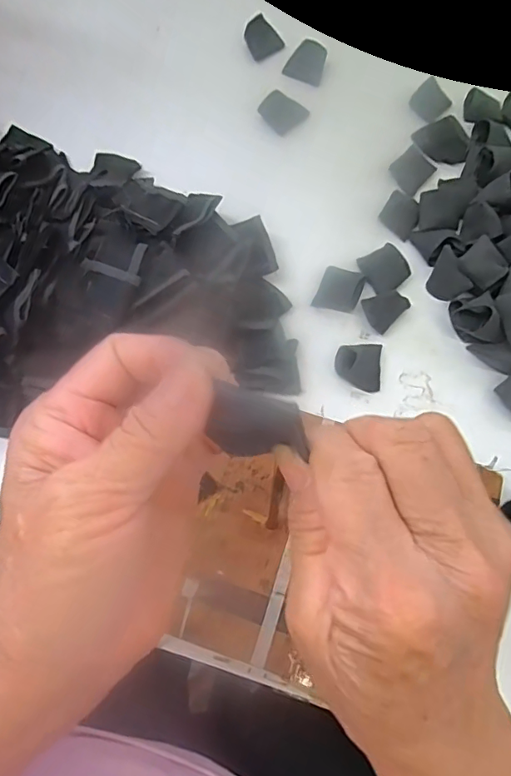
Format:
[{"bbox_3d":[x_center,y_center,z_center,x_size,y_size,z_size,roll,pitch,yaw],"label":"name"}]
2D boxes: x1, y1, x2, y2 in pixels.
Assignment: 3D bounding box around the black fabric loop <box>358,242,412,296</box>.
[{"bbox_3d":[0.113,-0.103,0.437,0.034,0.015,0.038,-28,72,-11],"label":"black fabric loop"}]

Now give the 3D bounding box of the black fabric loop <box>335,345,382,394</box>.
[{"bbox_3d":[0.085,-0.018,0.411,0.036,0.007,0.039,7,69,2],"label":"black fabric loop"}]

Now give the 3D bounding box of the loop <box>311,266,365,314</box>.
[{"bbox_3d":[0.073,-0.085,0.432,0.036,0.009,0.039,22,70,8],"label":"loop"}]

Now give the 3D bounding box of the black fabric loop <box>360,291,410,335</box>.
[{"bbox_3d":[0.109,-0.070,0.423,0.040,0.021,0.031,-42,75,-15],"label":"black fabric loop"}]

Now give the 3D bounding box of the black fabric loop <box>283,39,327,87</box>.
[{"bbox_3d":[0.054,-0.346,0.528,0.042,0.007,0.040,24,106,18],"label":"black fabric loop"}]

